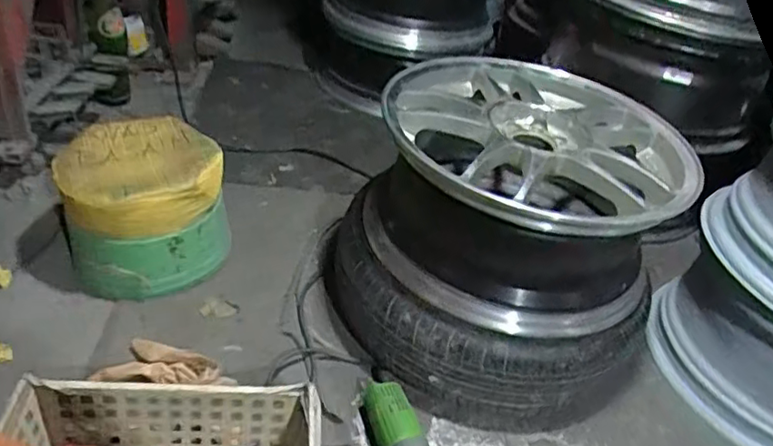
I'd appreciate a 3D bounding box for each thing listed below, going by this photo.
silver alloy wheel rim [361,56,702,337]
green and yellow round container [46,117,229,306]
[{"bbox_3d":[0.208,-0.069,0.995,0.439,0.234,0.412,14,36,6],"label":"silver alloy wheel rim"},{"bbox_3d":[-0.406,-0.029,1.030,0.232,0.207,0.241,5,36,-4],"label":"green and yellow round container"}]

